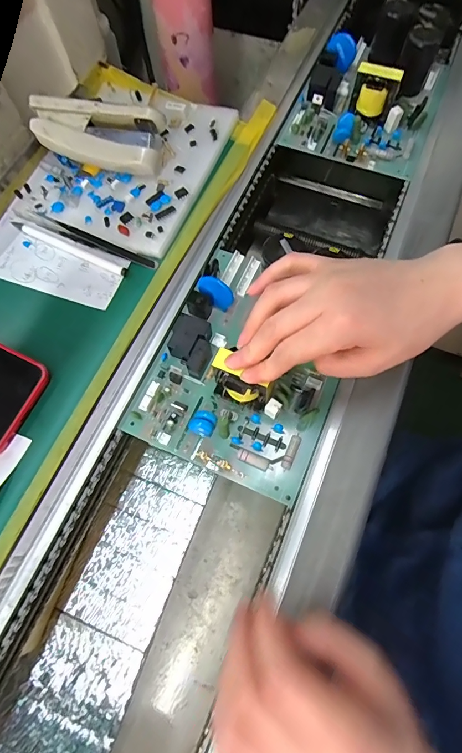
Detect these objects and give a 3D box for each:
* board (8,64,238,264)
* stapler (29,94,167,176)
[{"bbox_3d":[-0.098,-0.213,0.379,0.159,0.012,0.186,21,73,9],"label":"board"},{"bbox_3d":[-0.121,-0.226,0.361,0.114,0.046,0.052,11,57,-4],"label":"stapler"}]

